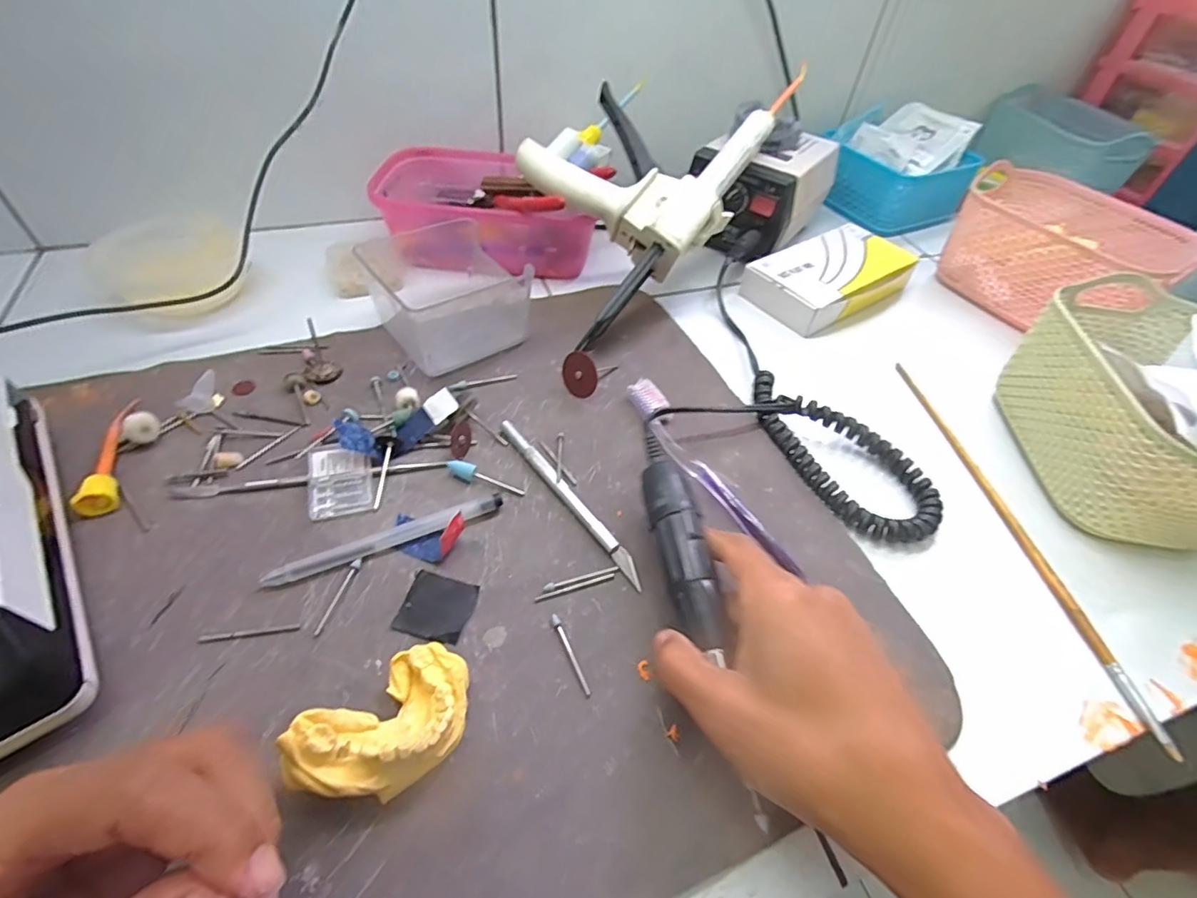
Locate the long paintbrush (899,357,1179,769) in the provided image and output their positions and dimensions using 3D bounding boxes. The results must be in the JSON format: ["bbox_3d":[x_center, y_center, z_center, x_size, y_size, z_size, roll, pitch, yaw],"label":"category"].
[{"bbox_3d":[0.254,0.040,0.342,0.011,0.006,0.272,-3,49,-8],"label":"long paintbrush"}]

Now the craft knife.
[{"bbox_3d":[-0.018,0.028,0.323,0.009,0.008,0.136,-30,57,-27],"label":"craft knife"}]

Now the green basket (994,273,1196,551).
[{"bbox_3d":[0.347,-0.023,0.351,0.120,0.088,0.168,-1,49,-6],"label":"green basket"}]

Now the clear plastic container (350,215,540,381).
[{"bbox_3d":[-0.116,-0.122,0.411,0.095,0.057,0.120,-28,56,-26],"label":"clear plastic container"}]

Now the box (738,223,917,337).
[{"bbox_3d":[0.209,-0.153,0.485,0.156,0.026,0.084,-27,56,-26],"label":"box"}]

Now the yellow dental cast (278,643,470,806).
[{"bbox_3d":[-0.086,0.115,0.225,0.044,0.031,0.071,38,56,26],"label":"yellow dental cast"}]

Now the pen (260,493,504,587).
[{"bbox_3d":[-0.113,0.048,0.295,0.123,0.008,0.010,-19,53,-20],"label":"pen"}]

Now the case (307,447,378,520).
[{"bbox_3d":[-0.149,0.017,0.315,0.034,0.011,0.043,-12,51,-15],"label":"case"}]

